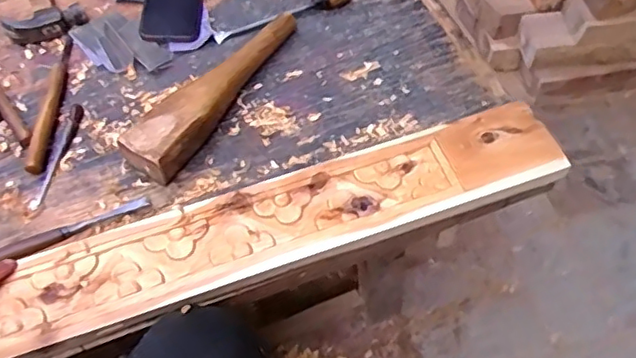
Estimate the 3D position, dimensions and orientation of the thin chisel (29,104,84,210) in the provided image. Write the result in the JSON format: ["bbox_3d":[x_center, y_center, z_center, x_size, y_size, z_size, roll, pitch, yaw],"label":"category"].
[{"bbox_3d":[-0.301,-0.030,0.713,0.023,0.009,0.144,3,57,7],"label":"thin chisel"}]

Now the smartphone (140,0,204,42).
[{"bbox_3d":[-0.200,-0.255,0.855,0.082,0.014,0.171,-4,57,2],"label":"smartphone"}]

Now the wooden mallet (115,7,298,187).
[{"bbox_3d":[-0.116,-0.112,0.732,0.065,0.050,0.280,29,64,21],"label":"wooden mallet"}]

